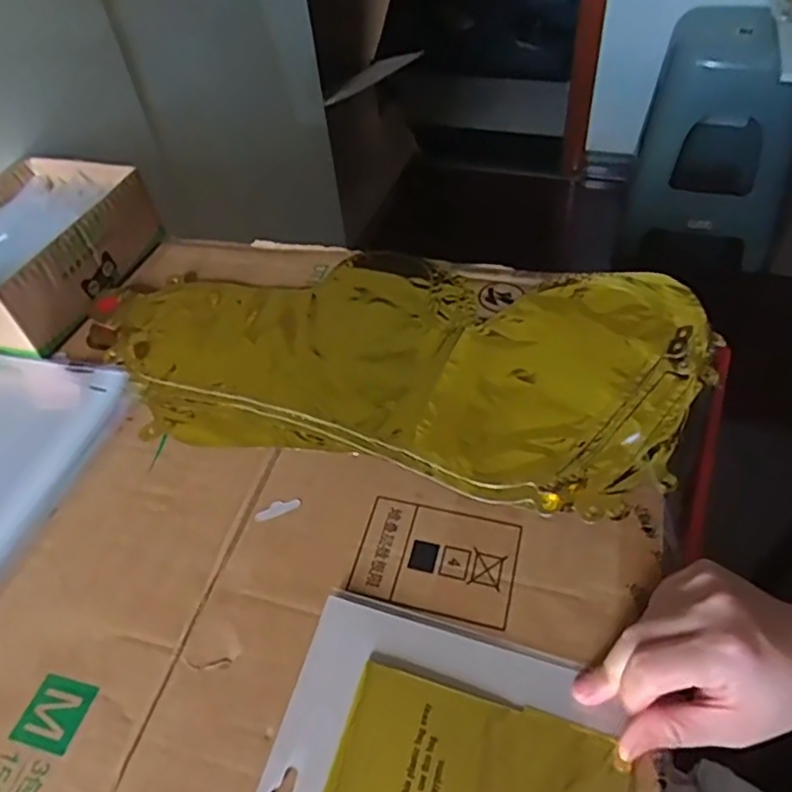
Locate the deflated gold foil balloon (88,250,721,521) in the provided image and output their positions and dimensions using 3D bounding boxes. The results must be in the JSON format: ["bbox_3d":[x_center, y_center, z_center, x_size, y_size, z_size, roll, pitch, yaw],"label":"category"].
[{"bbox_3d":[-0.008,-0.035,0.486,0.447,0.008,0.221,7,49,12],"label":"deflated gold foil balloon"}]

